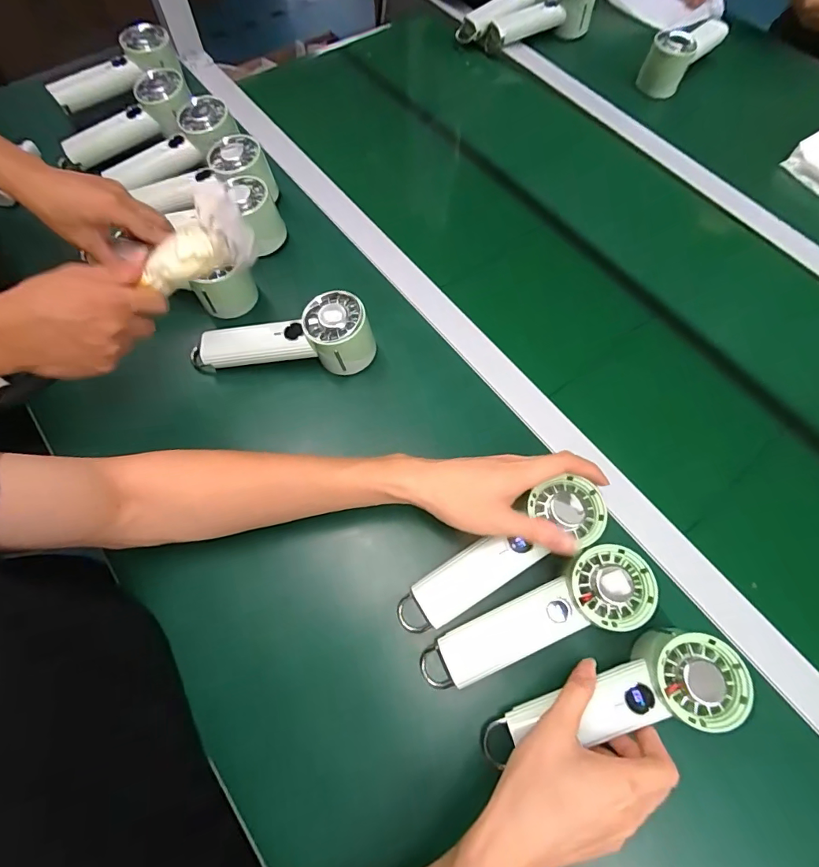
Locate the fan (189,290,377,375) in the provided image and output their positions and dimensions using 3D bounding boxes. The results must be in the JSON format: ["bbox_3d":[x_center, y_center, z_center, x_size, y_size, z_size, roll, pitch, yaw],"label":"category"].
[{"bbox_3d":[-0.132,-0.102,0.465,0.193,0.070,0.060,1,66,-1],"label":"fan"}]

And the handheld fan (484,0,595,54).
[{"bbox_3d":[0.215,-0.678,0.725,0.170,0.071,0.063,-27,70,-13],"label":"handheld fan"}]

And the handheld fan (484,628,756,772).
[{"bbox_3d":[0.152,0.205,0.345,0.196,0.035,0.063,-20,68,7],"label":"handheld fan"}]

